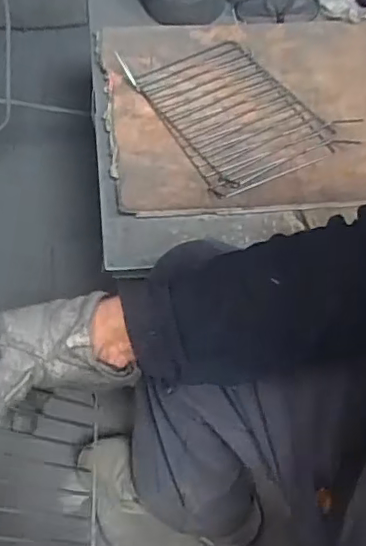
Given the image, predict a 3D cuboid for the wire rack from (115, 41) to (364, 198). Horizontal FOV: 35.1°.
[{"bbox_3d":[0.072,-0.234,0.821,0.216,0.017,0.259,-25,62,-17],"label":"wire rack"}]

